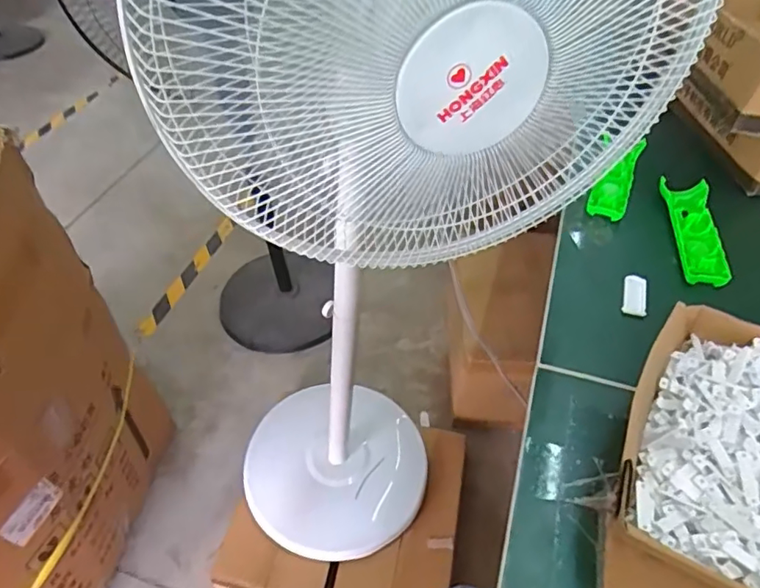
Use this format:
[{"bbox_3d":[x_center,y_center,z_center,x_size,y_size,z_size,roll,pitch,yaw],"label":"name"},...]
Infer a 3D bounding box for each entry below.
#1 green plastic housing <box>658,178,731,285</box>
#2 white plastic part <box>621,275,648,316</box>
[{"bbox_3d":[0.359,-0.077,0.625,0.052,0.013,0.161,9,48,8],"label":"green plastic housing"},{"bbox_3d":[0.269,0.001,0.571,0.023,0.009,0.049,16,49,14],"label":"white plastic part"}]

